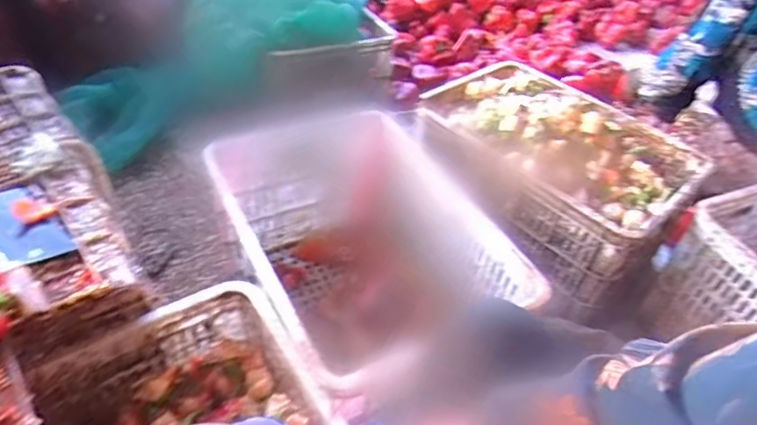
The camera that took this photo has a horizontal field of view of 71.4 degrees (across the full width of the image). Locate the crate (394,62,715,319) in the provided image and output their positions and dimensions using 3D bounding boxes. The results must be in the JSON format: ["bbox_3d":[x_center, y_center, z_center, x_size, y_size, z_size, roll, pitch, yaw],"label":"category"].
[{"bbox_3d":[0.362,-0.103,1.085,0.405,0.207,0.500,-26,52,-30],"label":"crate"}]

